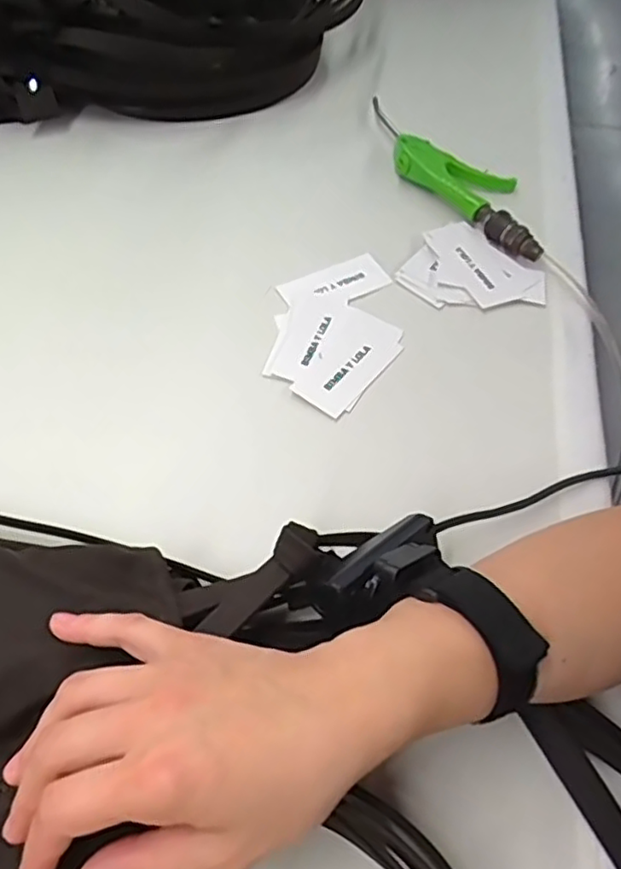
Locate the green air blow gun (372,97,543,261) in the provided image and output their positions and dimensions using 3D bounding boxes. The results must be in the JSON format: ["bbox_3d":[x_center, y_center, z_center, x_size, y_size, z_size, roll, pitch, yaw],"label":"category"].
[{"bbox_3d":[0.127,-0.245,0.596,0.069,0.021,0.257,-30,59,-20],"label":"green air blow gun"}]

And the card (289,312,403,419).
[{"bbox_3d":[0.026,-0.051,0.456,0.043,0.004,0.091,31,60,21],"label":"card"}]

